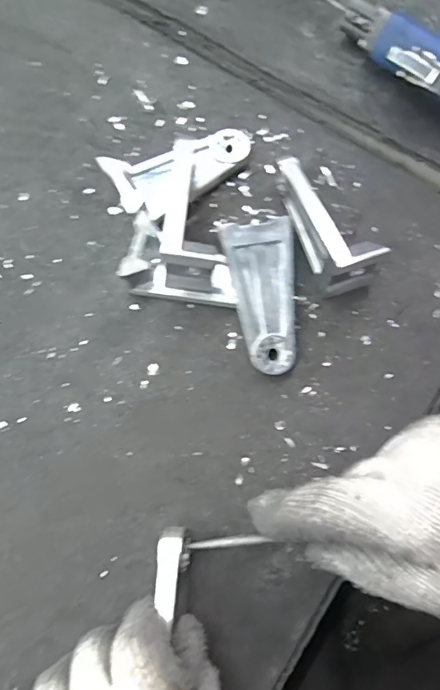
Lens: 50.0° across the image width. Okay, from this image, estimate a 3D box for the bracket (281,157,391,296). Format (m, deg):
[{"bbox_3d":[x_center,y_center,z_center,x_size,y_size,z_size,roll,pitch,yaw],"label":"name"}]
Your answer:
[{"bbox_3d":[0.063,-0.078,0.295,0.028,0.043,0.091,-27,79,-6],"label":"bracket"}]

